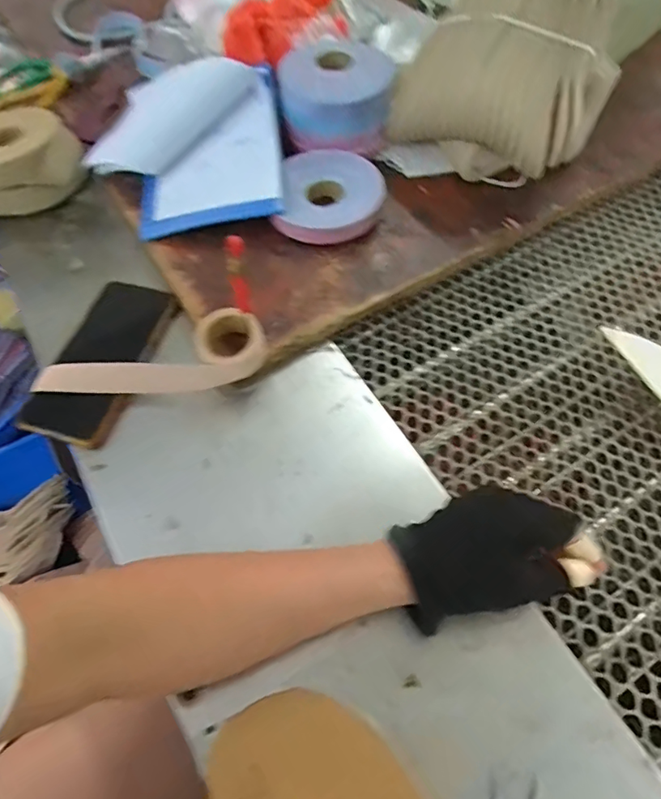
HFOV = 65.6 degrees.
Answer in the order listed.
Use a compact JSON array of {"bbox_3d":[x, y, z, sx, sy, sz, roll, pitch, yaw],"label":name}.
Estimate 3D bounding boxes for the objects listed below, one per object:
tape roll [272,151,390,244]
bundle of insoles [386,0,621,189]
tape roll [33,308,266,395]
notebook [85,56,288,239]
[{"bbox_3d":[0.001,-0.200,0.511,0.100,0.035,0.099,7,61,5],"label":"tape roll"},{"bbox_3d":[0.179,-0.329,0.512,0.180,0.148,0.176,29,65,16],"label":"bundle of insoles"},{"bbox_3d":[-0.150,-0.024,0.427,0.199,0.048,0.056,-13,61,-6],"label":"tape roll"},{"bbox_3d":[-0.147,-0.256,0.523,0.194,0.061,0.191,-9,61,-4],"label":"notebook"}]

